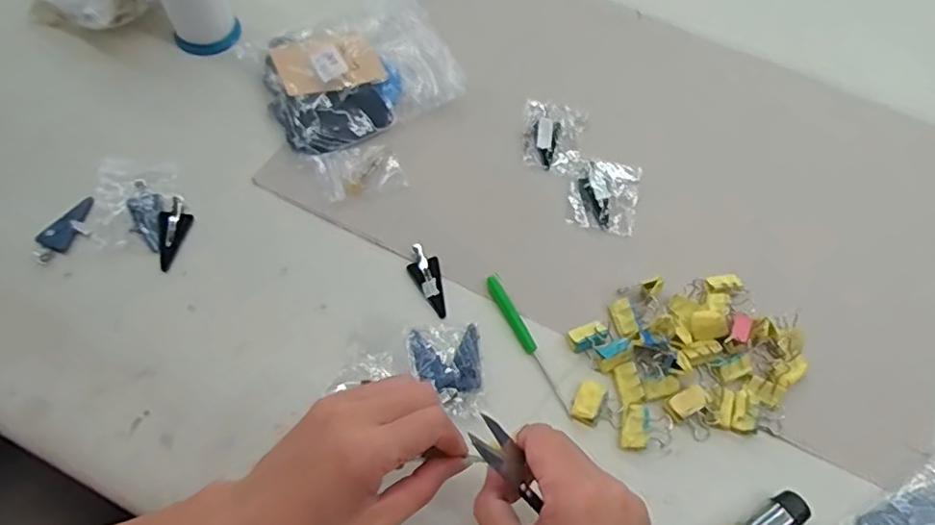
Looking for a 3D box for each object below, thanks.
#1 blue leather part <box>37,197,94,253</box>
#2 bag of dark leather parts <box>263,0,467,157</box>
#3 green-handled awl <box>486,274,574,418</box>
[{"bbox_3d":[-0.312,-0.030,0.474,0.024,0.006,0.049,22,64,10],"label":"blue leather part"},{"bbox_3d":[-0.104,-0.178,0.546,0.160,0.035,0.145,-26,66,-14],"label":"bag of dark leather parts"},{"bbox_3d":[0.045,0.060,0.449,0.012,0.011,0.118,-24,66,-13],"label":"green-handled awl"}]

